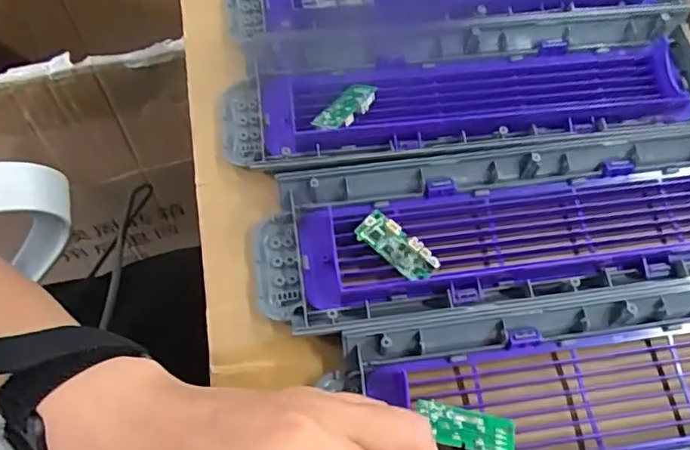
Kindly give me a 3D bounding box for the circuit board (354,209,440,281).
[{"bbox_3d":[0.027,0.011,0.301,0.042,0.005,0.018,38,93,8],"label":"circuit board"}]

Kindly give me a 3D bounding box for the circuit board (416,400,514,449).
[{"bbox_3d":[0.053,0.090,0.261,0.042,0.004,0.017,9,66,5],"label":"circuit board"}]

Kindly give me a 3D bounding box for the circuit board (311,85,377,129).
[{"bbox_3d":[0.000,-0.065,0.329,0.020,0.008,0.044,34,54,13],"label":"circuit board"}]

